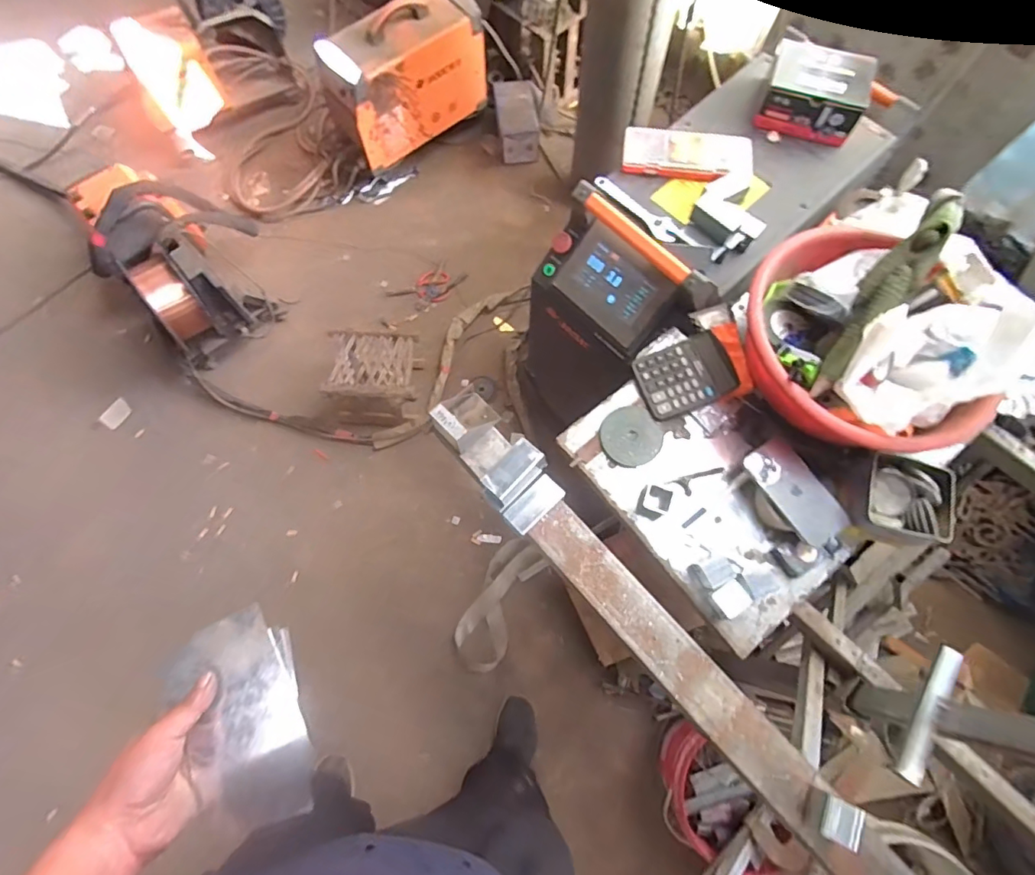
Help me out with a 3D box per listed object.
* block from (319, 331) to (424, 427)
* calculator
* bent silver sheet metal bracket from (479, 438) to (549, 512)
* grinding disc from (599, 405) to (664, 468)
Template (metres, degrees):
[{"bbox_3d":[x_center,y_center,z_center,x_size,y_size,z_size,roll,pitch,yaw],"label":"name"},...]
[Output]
[{"bbox_3d":[-0.400,-0.165,1.457,0.262,0.196,0.207,2,72,3],"label":"block"},{"bbox_3d":[0.275,-0.105,0.845,0.141,0.035,0.122,-18,73,-5],"label":"calculator"},{"bbox_3d":[-0.006,0.049,0.674,0.043,0.051,0.085,43,79,14],"label":"bent silver sheet metal bracket"},{"bbox_3d":[0.187,-0.002,0.839,0.097,0.013,0.102,0,72,1],"label":"grinding disc"}]

